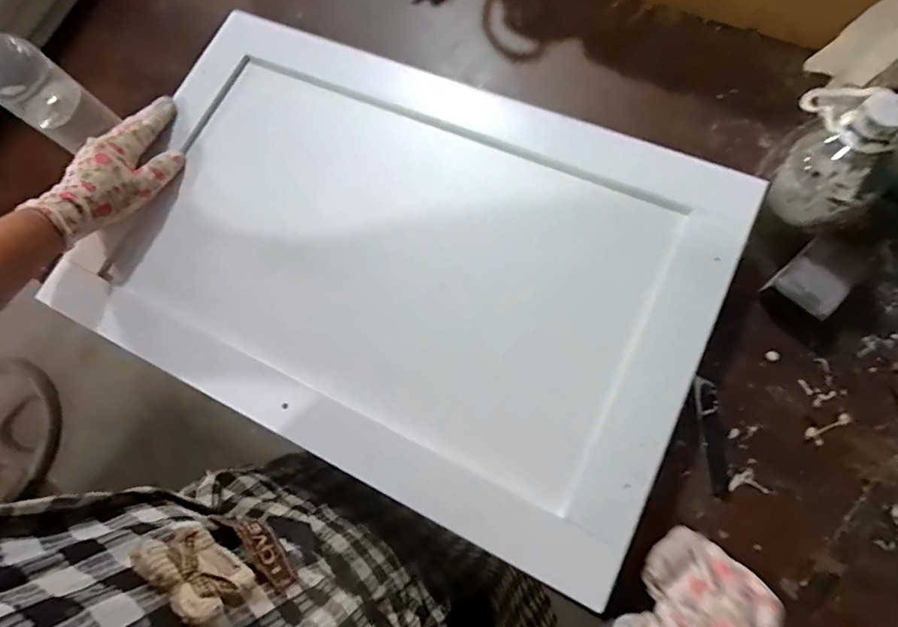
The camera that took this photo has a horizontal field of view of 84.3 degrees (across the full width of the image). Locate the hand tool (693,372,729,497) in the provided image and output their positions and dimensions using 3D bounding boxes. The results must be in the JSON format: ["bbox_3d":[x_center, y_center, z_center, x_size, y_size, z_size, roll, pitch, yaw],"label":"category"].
[{"bbox_3d":[0.218,0.102,0.413,0.017,0.006,0.095,-4,76,7],"label":"hand tool"}]

